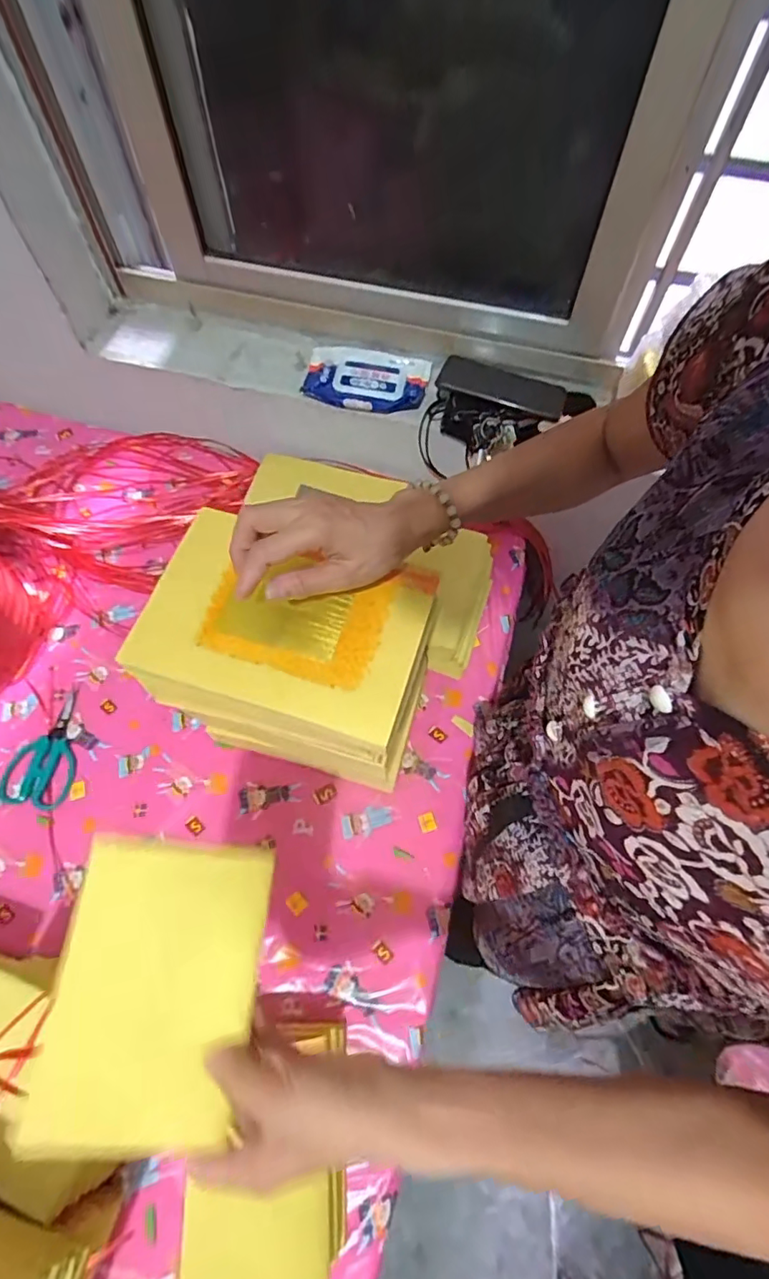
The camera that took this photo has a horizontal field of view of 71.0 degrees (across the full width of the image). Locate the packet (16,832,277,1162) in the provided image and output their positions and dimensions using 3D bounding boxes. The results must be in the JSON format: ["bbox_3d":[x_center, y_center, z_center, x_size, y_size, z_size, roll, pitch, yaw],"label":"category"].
[{"bbox_3d":[-0.140,0.214,0.335,0.114,0.009,0.164,11,71,-13],"label":"packet"}]

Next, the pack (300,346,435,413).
[{"bbox_3d":[-0.026,-0.367,0.763,0.170,0.034,0.088,14,66,6],"label":"pack"}]

